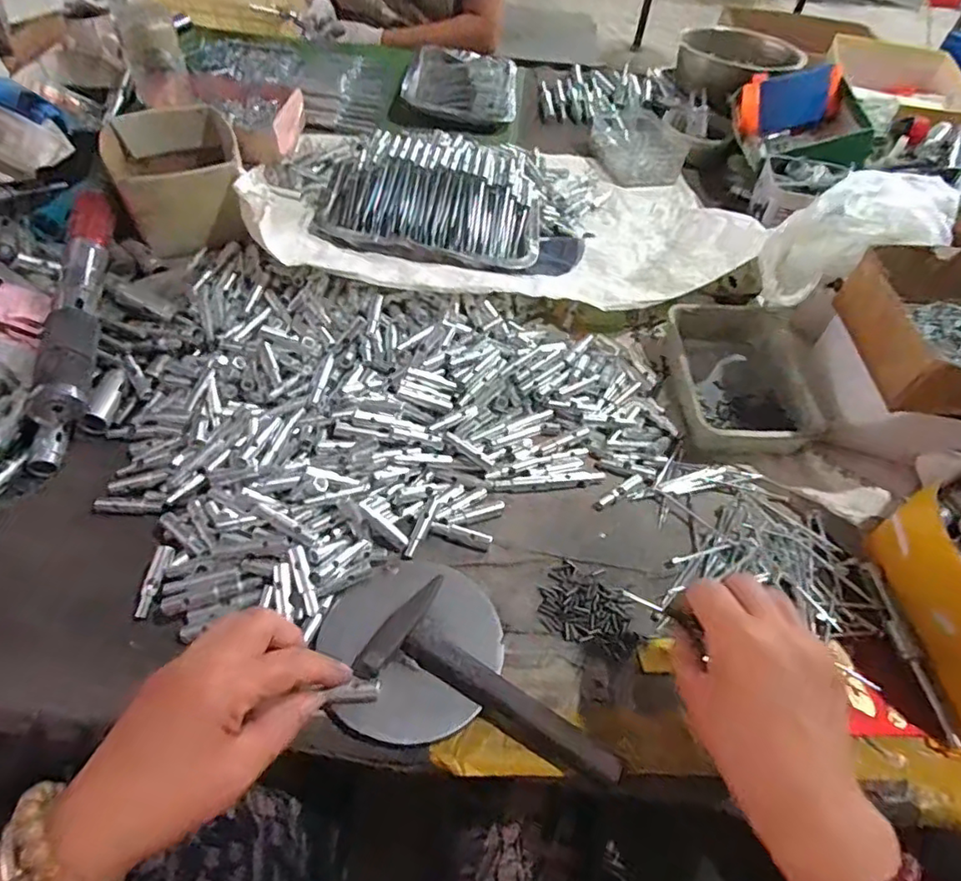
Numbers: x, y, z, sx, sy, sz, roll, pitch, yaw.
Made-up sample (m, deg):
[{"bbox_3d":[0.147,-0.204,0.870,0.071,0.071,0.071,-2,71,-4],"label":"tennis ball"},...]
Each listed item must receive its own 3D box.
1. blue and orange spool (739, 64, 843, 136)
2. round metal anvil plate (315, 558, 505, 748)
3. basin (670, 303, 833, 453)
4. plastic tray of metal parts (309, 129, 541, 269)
[{"bbox_3d":[0.485,-0.532,0.910,0.160,0.065,0.076,-15,53,-2],"label":"blue and orange spool"},{"bbox_3d":[-0.045,0.143,0.411,0.120,0.021,0.125,3,51,-3],"label":"round metal anvil plate"},{"bbox_3d":[0.263,-0.067,0.607,0.132,0.060,0.186,7,51,0],"label":"basin"},{"bbox_3d":[-0.055,-0.293,0.698,0.250,0.034,0.176,7,75,-8],"label":"plastic tray of metal parts"}]

